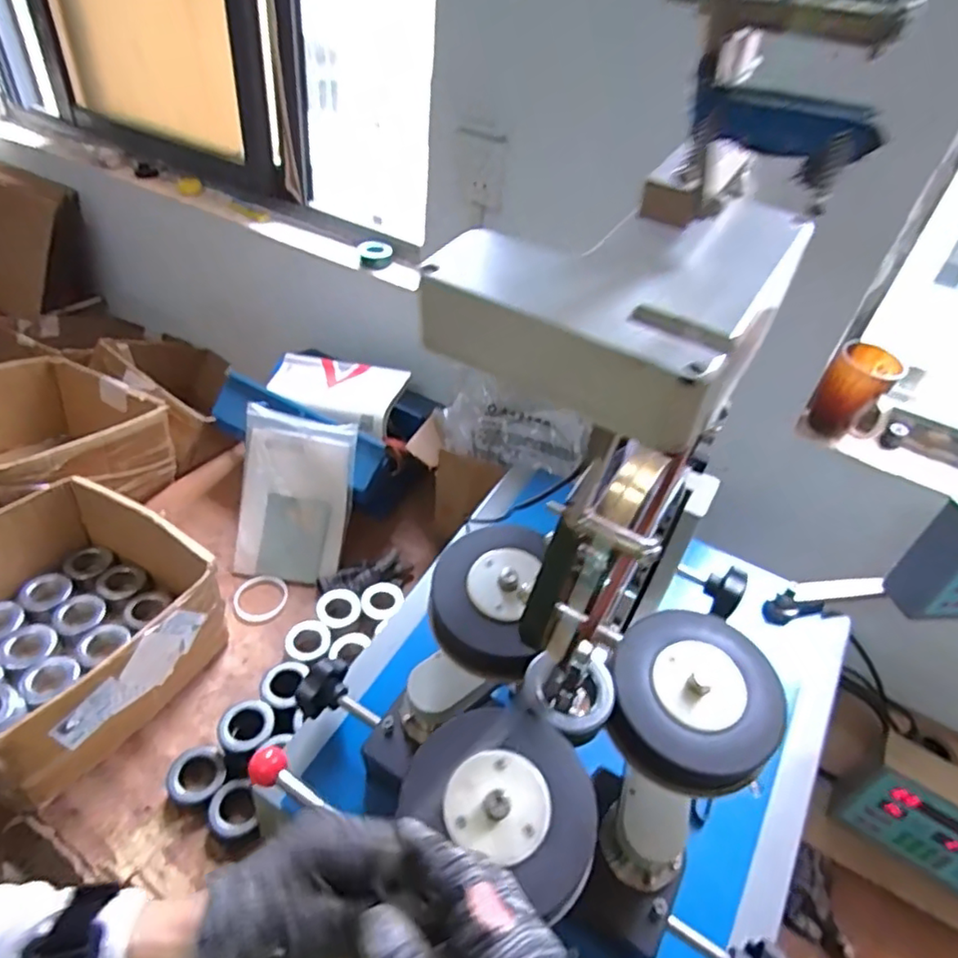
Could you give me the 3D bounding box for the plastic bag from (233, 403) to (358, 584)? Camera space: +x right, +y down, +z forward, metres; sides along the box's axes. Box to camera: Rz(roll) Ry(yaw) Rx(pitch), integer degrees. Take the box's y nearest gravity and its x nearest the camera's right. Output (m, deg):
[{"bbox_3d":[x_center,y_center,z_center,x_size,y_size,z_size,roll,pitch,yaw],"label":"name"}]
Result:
[{"bbox_3d":[-0.319,0.034,1.047,0.187,0.280,0.024,11,7,3],"label":"plastic bag"}]

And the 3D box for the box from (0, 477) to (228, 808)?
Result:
[{"bbox_3d":[-0.580,0.204,0.853,0.327,0.169,0.338,25,44,18],"label":"box"}]

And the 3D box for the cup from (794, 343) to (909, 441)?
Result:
[{"bbox_3d":[0.520,-0.112,0.848,0.091,0.129,0.069,35,48,27],"label":"cup"}]

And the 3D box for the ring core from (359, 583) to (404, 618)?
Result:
[{"bbox_3d":[-0.158,0.197,0.999,0.066,0.013,0.066,4,42,-4],"label":"ring core"}]

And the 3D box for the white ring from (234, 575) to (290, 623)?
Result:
[{"bbox_3d":[-0.366,0.201,1.028,0.086,0.012,0.089,4,42,-4],"label":"white ring"}]

